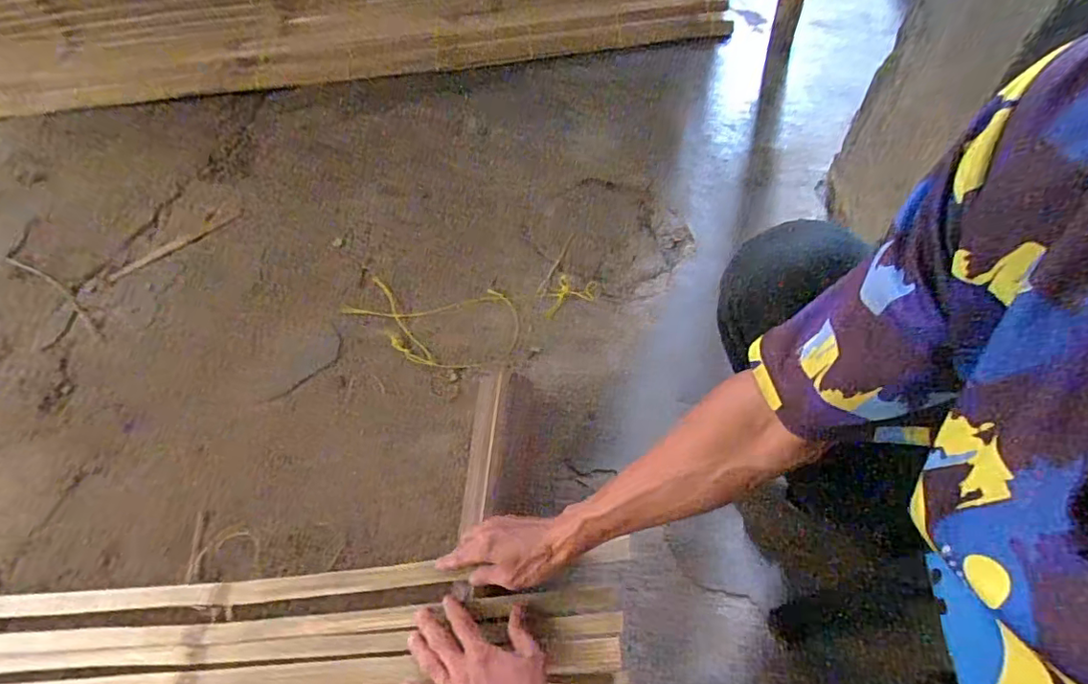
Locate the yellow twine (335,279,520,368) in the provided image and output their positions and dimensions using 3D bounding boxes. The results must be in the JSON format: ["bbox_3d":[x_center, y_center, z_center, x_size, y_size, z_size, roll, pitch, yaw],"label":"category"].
[{"bbox_3d":[-0.163,-0.029,0.787,0.260,0.015,0.132,8,59,6],"label":"yellow twine"}]

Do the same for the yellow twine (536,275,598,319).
[{"bbox_3d":[0.035,-0.073,0.792,0.090,0.004,0.054,-24,61,-13],"label":"yellow twine"}]

